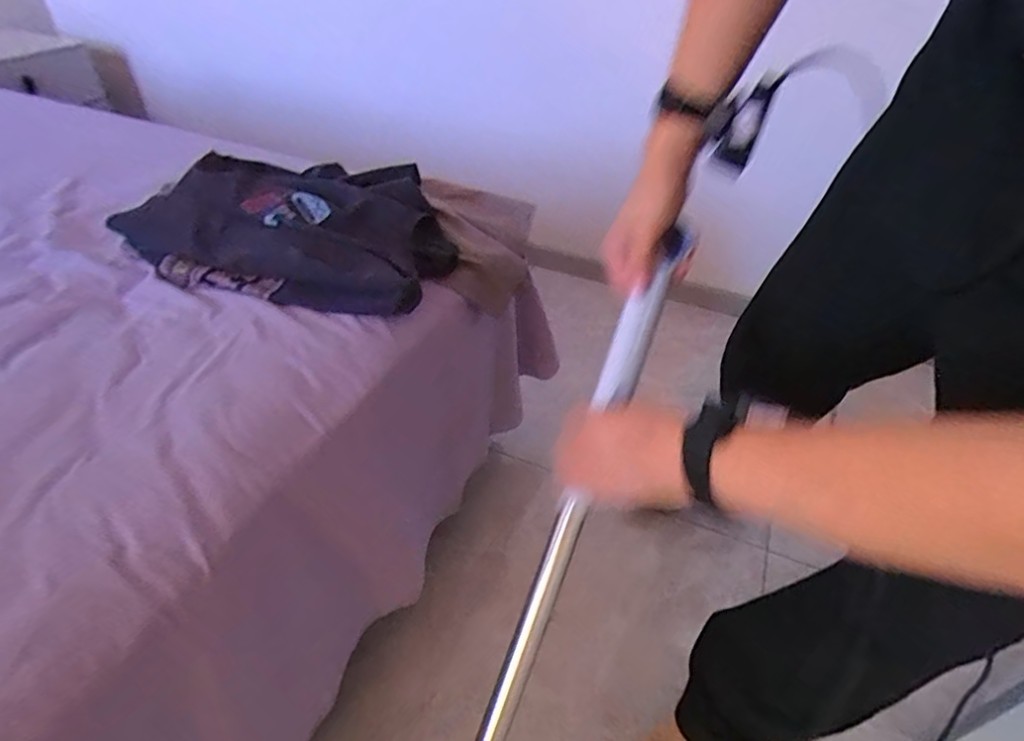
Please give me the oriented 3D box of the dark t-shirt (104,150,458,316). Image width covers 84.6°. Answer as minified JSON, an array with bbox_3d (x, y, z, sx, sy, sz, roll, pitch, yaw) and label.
[{"bbox_3d":[-0.286,-0.201,0.765,0.409,0.067,0.283,7,41,4],"label":"dark t-shirt"}]

